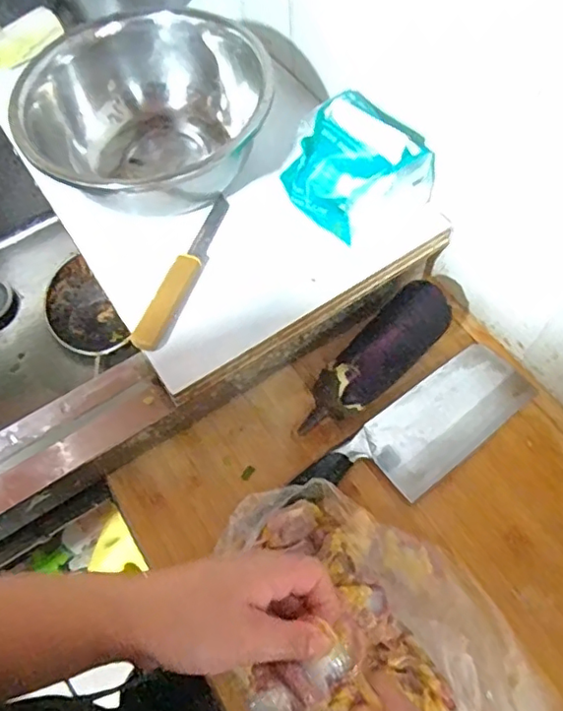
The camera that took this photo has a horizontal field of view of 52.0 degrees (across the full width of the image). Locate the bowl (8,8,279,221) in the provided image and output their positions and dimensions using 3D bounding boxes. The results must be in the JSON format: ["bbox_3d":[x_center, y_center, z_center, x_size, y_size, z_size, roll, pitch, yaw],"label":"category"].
[{"bbox_3d":[-0.130,-0.223,0.548,0.204,0.107,0.223,-2,62,3],"label":"bowl"}]

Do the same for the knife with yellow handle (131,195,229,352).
[{"bbox_3d":[-0.084,-0.080,0.525,0.025,0.015,0.174,18,65,13],"label":"knife with yellow handle"}]

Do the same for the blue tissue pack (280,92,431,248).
[{"bbox_3d":[0.067,-0.170,0.525,0.102,0.072,0.111,-36,66,-14],"label":"blue tissue pack"}]

